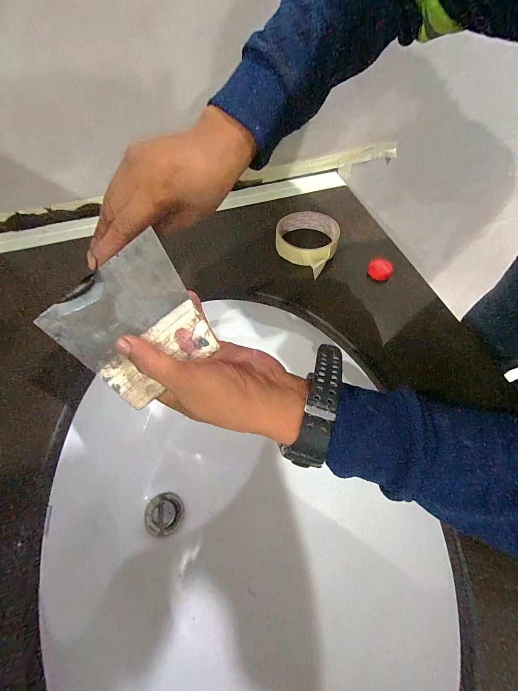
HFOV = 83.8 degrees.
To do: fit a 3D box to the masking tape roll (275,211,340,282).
[{"bbox_3d":[0.064,-0.140,0.391,0.083,0.024,0.106,6,57,8],"label":"masking tape roll"}]

